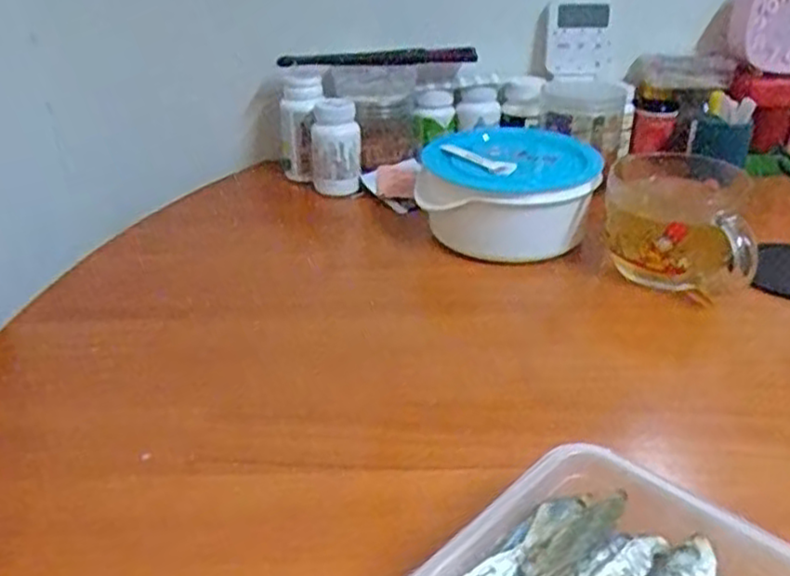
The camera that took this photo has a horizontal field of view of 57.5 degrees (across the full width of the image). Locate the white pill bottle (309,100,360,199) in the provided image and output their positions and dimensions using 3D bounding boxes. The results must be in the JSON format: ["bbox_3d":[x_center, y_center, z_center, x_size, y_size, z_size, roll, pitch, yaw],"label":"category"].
[{"bbox_3d":[-0.061,-0.144,0.754,0.048,0.092,0.046,-2,29,-2],"label":"white pill bottle"}]

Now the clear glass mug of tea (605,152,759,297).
[{"bbox_3d":[0.230,-0.053,0.595,0.108,0.085,0.130,8,30,15],"label":"clear glass mug of tea"}]

